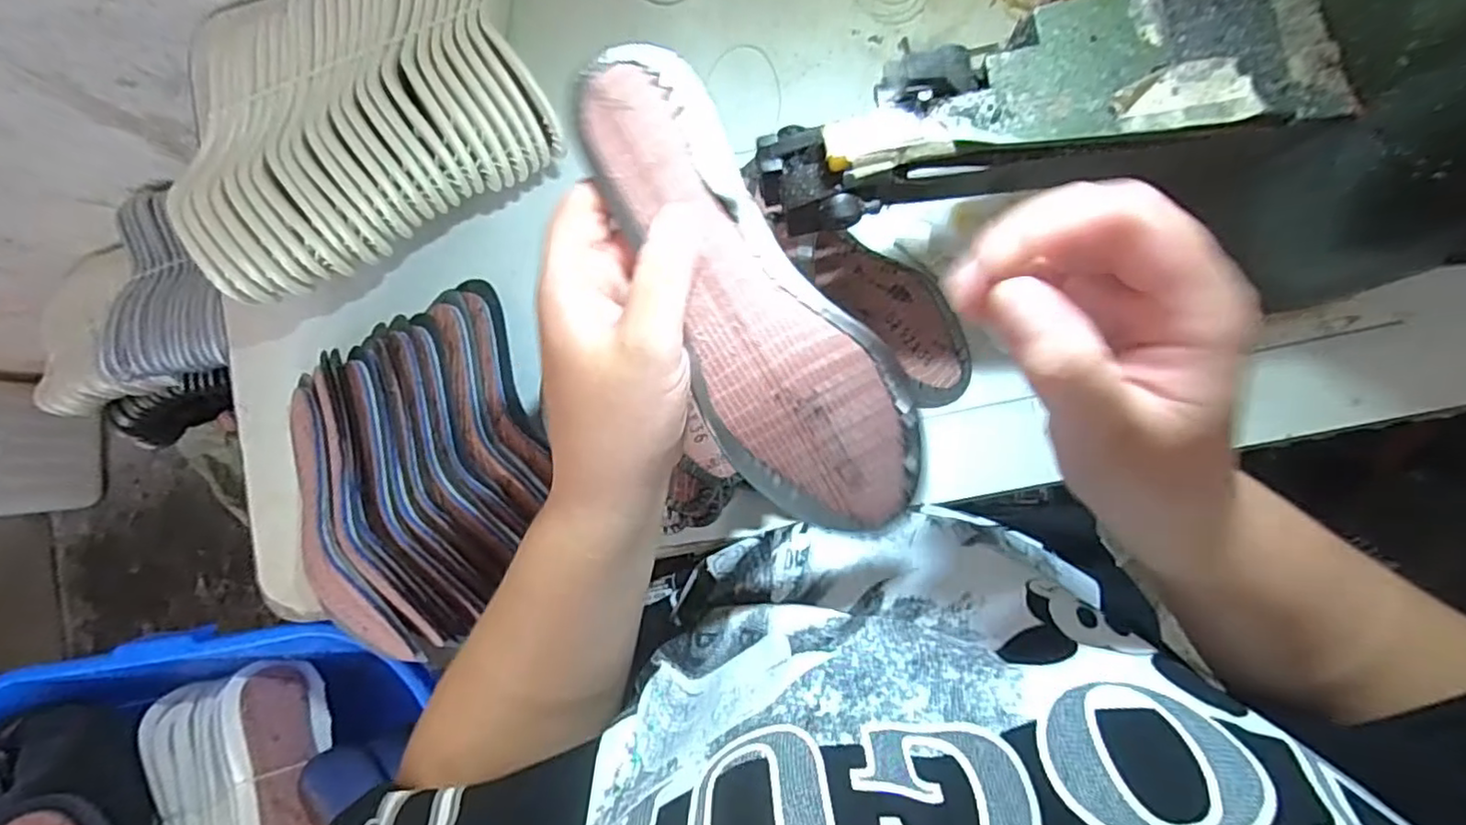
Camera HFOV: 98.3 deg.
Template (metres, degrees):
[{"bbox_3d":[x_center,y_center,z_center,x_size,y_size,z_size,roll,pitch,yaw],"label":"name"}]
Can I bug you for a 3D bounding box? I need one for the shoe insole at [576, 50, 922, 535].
[{"bbox_3d":[0.008,-0.039,0.259,0.066,0.034,0.215,-30,97,4],"label":"shoe insole"}]

